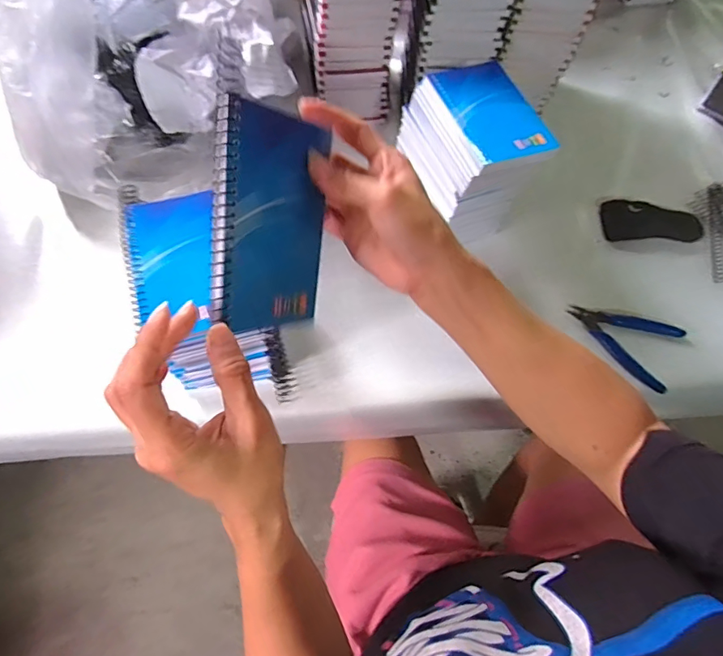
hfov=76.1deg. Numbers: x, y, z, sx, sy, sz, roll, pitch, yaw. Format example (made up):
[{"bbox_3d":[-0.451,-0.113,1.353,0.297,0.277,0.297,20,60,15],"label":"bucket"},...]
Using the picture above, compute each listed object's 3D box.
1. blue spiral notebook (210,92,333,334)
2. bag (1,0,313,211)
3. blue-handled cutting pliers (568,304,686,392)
[{"bbox_3d":[-0.053,-0.063,0.280,0.008,0.082,0.127,17,106,36],"label":"blue spiral notebook"},{"bbox_3d":[-0.241,-0.335,0.494,0.272,0.204,0.329,-17,67,-11],"label":"bag"},{"bbox_3d":[0.297,0.003,0.504,0.079,0.010,0.119,-36,72,-18],"label":"blue-handled cutting pliers"}]

